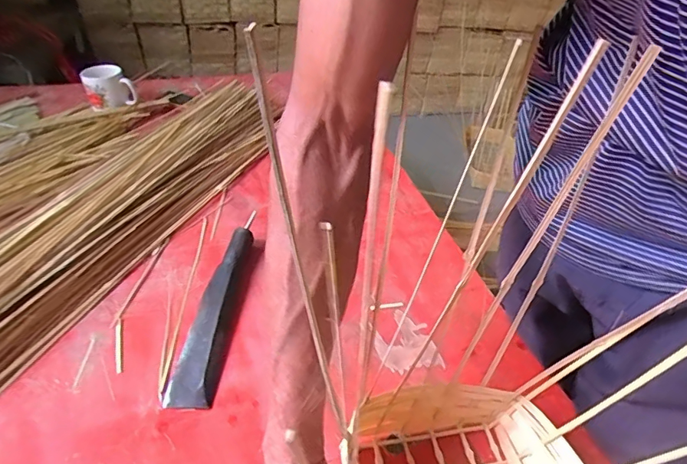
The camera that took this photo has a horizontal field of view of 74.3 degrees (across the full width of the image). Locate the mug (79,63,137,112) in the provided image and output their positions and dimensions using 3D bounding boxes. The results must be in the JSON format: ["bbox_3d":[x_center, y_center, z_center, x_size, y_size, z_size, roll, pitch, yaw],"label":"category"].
[{"bbox_3d":[-0.493,-0.304,0.956,0.096,0.081,0.067,-16,44,-26],"label":"mug"}]

